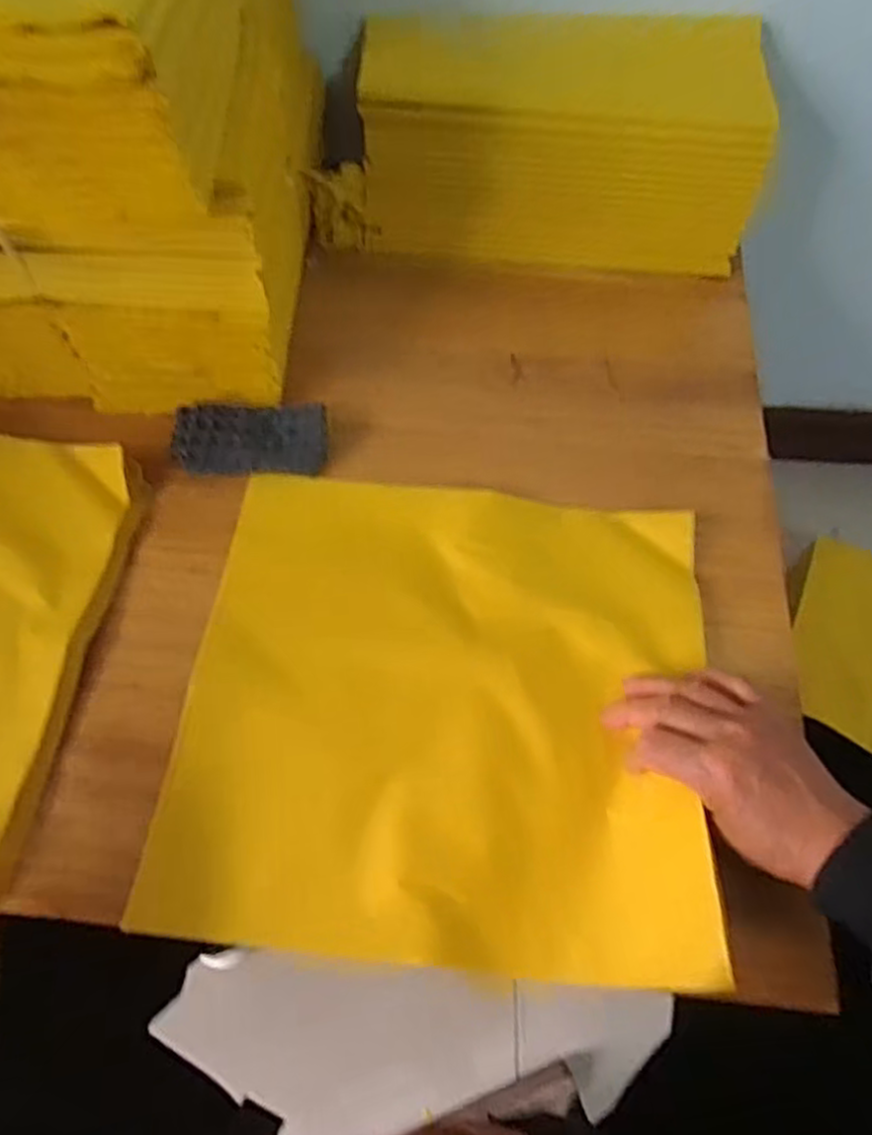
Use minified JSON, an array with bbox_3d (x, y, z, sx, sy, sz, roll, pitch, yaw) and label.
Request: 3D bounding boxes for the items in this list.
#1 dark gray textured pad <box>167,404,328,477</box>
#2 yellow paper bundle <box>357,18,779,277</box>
[{"bbox_3d":[-0.134,-0.093,0.521,0.106,0.024,0.055,-3,67,-3],"label":"dark gray textured pad"},{"bbox_3d":[0.103,-0.343,0.585,0.324,0.131,0.114,3,66,0],"label":"yellow paper bundle"}]

